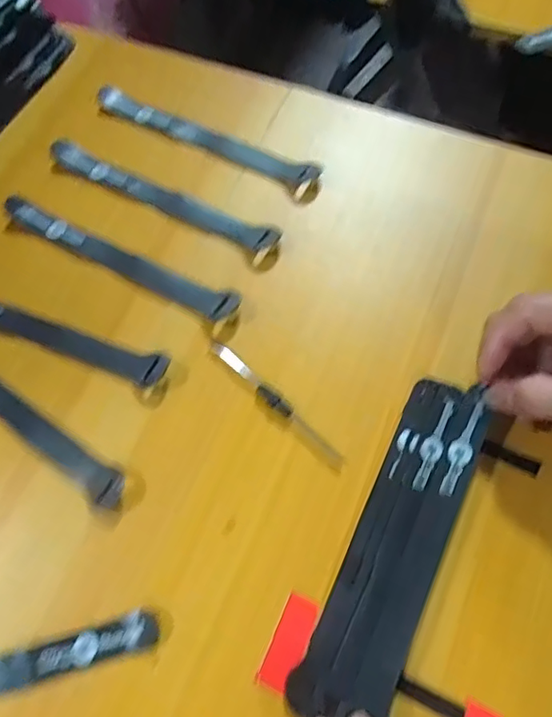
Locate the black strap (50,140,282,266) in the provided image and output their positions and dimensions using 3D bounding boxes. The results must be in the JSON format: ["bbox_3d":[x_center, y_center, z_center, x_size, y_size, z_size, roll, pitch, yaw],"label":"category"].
[{"bbox_3d":[-0.084,-0.122,0.401,0.193,0.012,0.030,29,72,13],"label":"black strap"}]

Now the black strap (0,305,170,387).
[{"bbox_3d":[-0.162,-0.021,0.364,0.187,0.007,0.023,19,70,10],"label":"black strap"}]

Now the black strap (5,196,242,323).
[{"bbox_3d":[-0.110,-0.072,0.381,0.190,0.012,0.023,28,72,13],"label":"black strap"}]

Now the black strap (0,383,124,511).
[{"bbox_3d":[-0.173,0.030,0.347,0.196,0.004,0.020,34,73,15],"label":"black strap"}]

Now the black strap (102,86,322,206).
[{"bbox_3d":[-0.054,-0.170,0.418,0.195,0.010,0.024,26,71,13],"label":"black strap"}]

